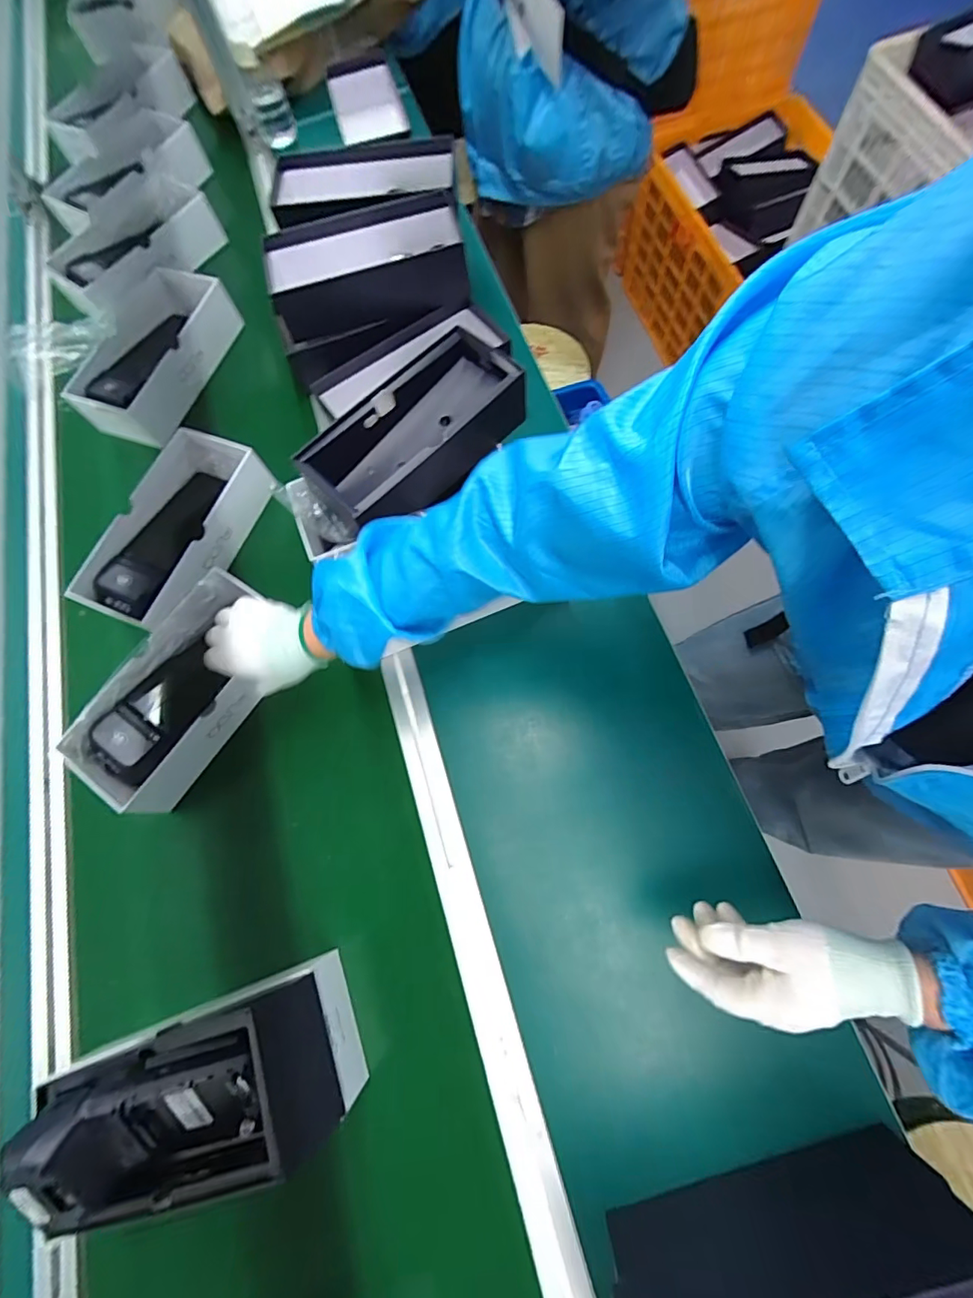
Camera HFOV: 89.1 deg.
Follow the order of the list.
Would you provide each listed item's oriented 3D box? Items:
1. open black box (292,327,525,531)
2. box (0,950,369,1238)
[{"bbox_3d":[-0.082,-0.249,0.578,0.252,0.071,0.113,-43,73,-9],"label":"open black box"},{"bbox_3d":[-0.250,0.384,0.428,0.253,0.116,0.116,-21,71,-3],"label":"box"}]

